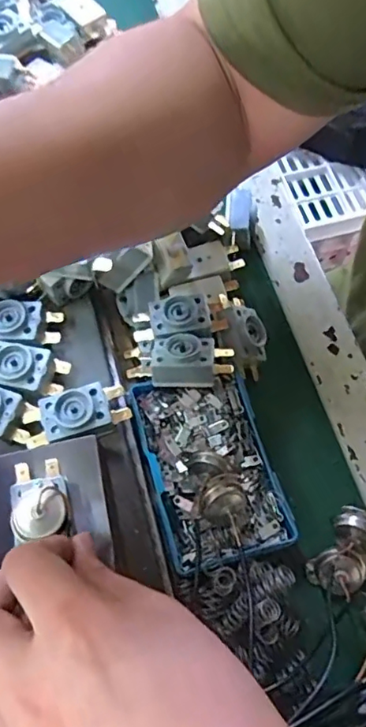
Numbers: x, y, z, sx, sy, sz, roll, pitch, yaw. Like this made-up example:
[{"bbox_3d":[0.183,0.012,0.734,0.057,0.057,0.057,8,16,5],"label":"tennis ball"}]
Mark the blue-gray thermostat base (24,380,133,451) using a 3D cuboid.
[{"bbox_3d":[-0.062,0.030,0.309,0.059,0.022,0.028,-15,65,-6],"label":"blue-gray thermostat base"}]

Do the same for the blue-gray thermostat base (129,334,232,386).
[{"bbox_3d":[-0.003,0.000,0.332,0.064,0.027,0.032,-6,64,-2],"label":"blue-gray thermostat base"}]

